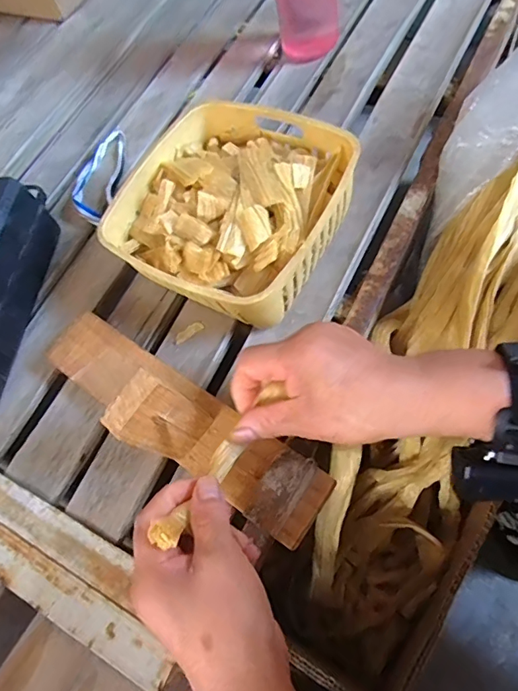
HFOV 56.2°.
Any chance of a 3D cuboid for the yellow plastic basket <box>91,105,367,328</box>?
[{"bbox_3d":[-0.029,-0.112,0.432,0.180,0.097,0.183,27,68,16],"label":"yellow plastic basket"}]

